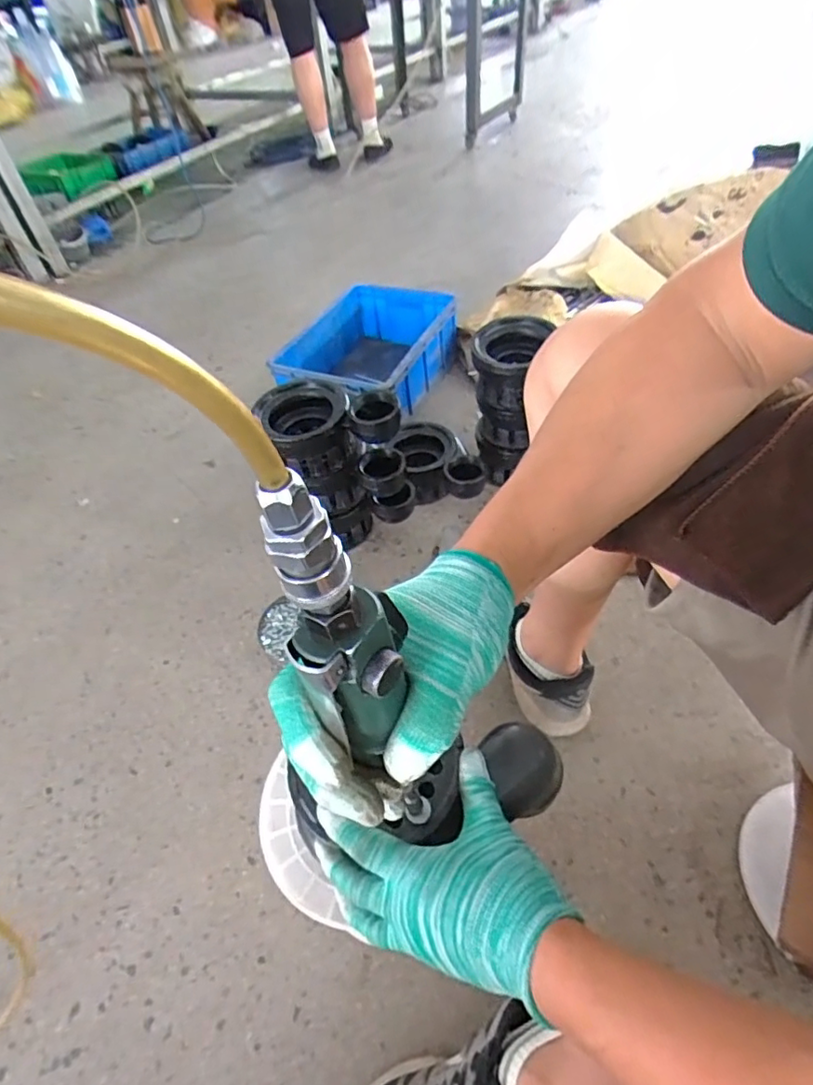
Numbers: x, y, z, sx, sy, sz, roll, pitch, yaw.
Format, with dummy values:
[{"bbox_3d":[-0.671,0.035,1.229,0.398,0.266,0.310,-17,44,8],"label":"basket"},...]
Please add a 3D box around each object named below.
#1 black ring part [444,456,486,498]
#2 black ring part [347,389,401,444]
[{"bbox_3d":[0.102,-0.115,0.981,0.072,0.047,0.075,-6,48,3],"label":"black ring part"},{"bbox_3d":[-0.046,-0.182,0.812,0.074,0.050,0.077,-10,48,-2],"label":"black ring part"}]

